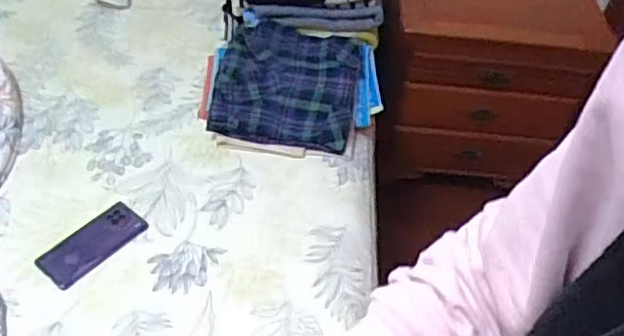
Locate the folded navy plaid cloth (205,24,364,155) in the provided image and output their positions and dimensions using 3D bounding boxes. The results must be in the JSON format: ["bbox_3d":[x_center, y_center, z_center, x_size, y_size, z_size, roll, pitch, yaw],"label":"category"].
[{"bbox_3d":[-0.048,-0.172,1.238,0.271,0.042,0.293,8,53,-2],"label":"folded navy plaid cloth"}]

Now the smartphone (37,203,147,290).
[{"bbox_3d":[-0.350,0.119,1.016,0.080,0.017,0.168,32,49,25],"label":"smartphone"}]

